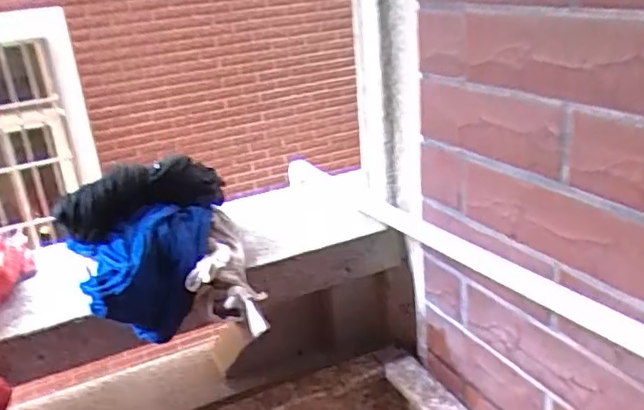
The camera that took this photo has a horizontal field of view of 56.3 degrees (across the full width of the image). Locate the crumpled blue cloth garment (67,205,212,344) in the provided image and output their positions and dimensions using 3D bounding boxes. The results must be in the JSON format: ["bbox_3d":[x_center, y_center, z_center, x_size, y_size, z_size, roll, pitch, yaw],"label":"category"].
[{"bbox_3d":[-0.163,0.070,0.602,0.143,0.115,0.088,-19,26,-29],"label":"crumpled blue cloth garment"}]

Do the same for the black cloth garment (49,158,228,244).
[{"bbox_3d":[-0.174,-0.014,0.623,0.054,0.066,0.196,10,27,33],"label":"black cloth garment"}]

